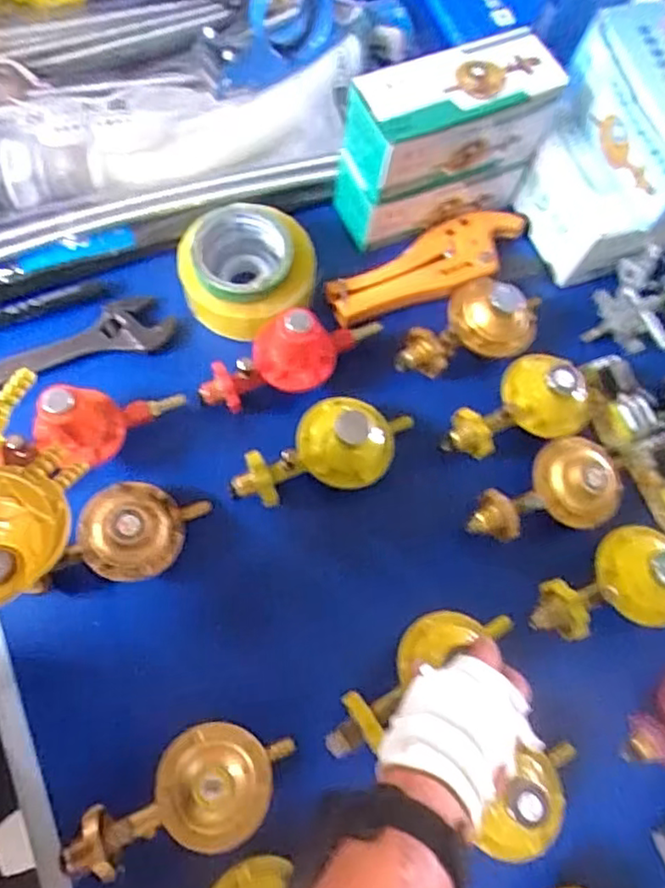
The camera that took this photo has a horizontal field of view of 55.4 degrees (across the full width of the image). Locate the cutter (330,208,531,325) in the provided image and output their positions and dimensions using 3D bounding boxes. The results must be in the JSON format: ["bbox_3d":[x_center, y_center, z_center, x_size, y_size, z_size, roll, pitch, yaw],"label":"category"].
[{"bbox_3d":[0.100,-0.183,0.644,0.223,0.021,0.077,-26,76,-12],"label":"cutter"}]

